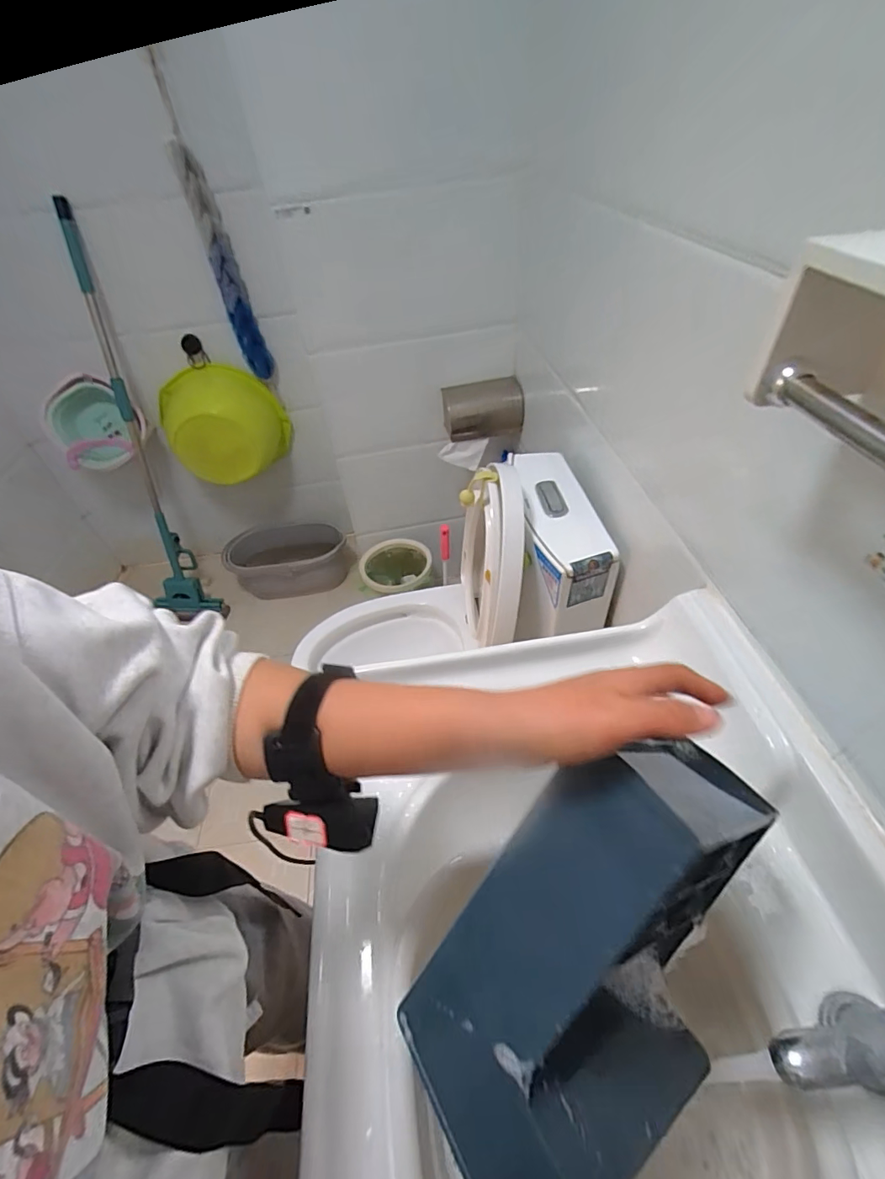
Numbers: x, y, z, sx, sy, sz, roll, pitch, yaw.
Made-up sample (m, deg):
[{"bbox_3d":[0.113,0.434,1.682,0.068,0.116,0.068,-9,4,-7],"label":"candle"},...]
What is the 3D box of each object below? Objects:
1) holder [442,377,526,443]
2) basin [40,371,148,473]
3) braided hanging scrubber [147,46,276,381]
[{"bbox_3d":[0.112,-0.504,1.343,0.221,0.120,0.102,-9,46,-3],"label":"holder"},{"bbox_3d":[-1.116,-0.518,1.525,0.298,0.255,0.086,-30,18,14],"label":"basin"},{"bbox_3d":[-0.593,-0.907,1.286,0.079,0.652,0.086,-20,48,-12],"label":"braided hanging scrubber"}]

